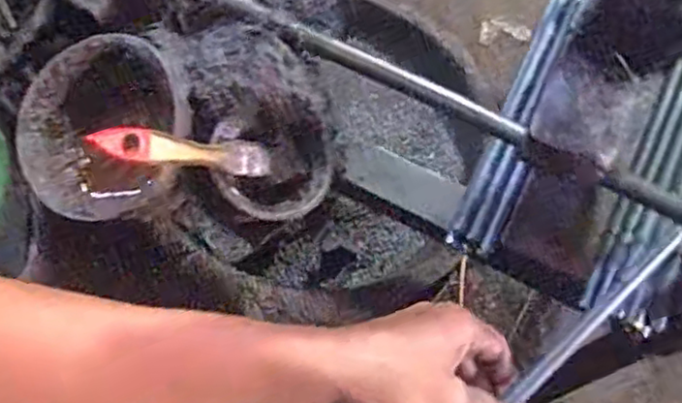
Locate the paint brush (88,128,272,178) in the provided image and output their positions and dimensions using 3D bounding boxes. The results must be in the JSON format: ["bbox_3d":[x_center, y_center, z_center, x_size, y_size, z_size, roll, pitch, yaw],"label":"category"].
[{"bbox_3d":[-0.098,-0.032,0.431,0.013,0.147,0.022,-29,73,31],"label":"paint brush"}]

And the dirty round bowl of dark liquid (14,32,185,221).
[{"bbox_3d":[-0.169,-0.052,0.476,0.123,0.064,0.116,1,74,-2],"label":"dirty round bowl of dark liquid"}]

